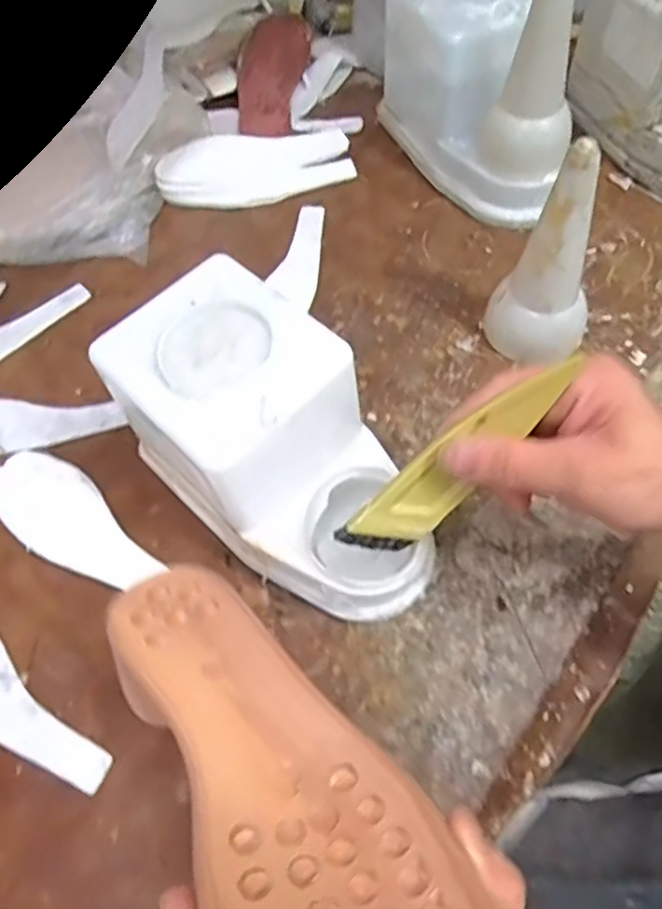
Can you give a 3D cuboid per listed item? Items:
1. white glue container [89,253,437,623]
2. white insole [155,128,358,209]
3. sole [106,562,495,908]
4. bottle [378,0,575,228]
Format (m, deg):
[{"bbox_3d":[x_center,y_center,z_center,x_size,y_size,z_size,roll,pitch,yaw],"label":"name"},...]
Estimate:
[{"bbox_3d":[-0.032,0.004,0.373,0.110,0.116,0.193,-37,65,-16],"label":"white glue container"},{"bbox_3d":[-0.066,-0.251,0.565,0.163,0.024,0.062,-16,61,-5],"label":"white insole"},{"bbox_3d":[-0.028,0.126,0.272,0.081,0.034,0.236,-35,45,-15],"label":"sole"},{"bbox_3d":[0.112,-0.296,0.508,0.109,0.150,0.196,-10,61,-2],"label":"bottle"}]

